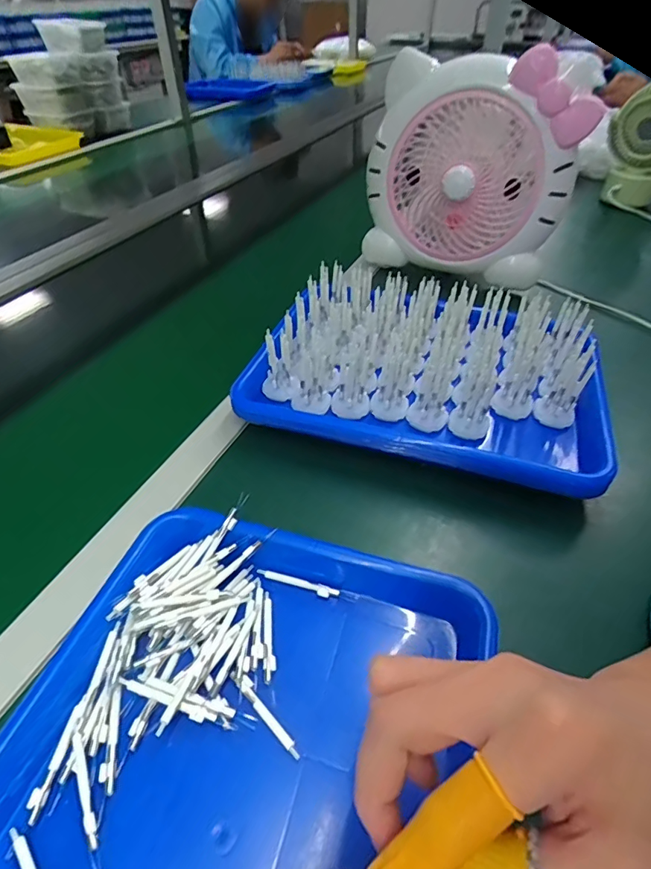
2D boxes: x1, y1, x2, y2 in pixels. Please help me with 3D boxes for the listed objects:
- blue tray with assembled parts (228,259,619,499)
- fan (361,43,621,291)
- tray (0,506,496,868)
[{"bbox_3d":[0.098,-0.061,0.467,0.321,0.082,0.214,12,45,12],"label":"blue tray with assembled parts"},{"bbox_3d":[0.178,-0.310,0.596,0.250,0.241,0.091,27,49,24],"label":"fan"},{"bbox_3d":[-0.056,0.191,0.237,0.247,0.046,0.322,13,47,11],"label":"tray"}]

